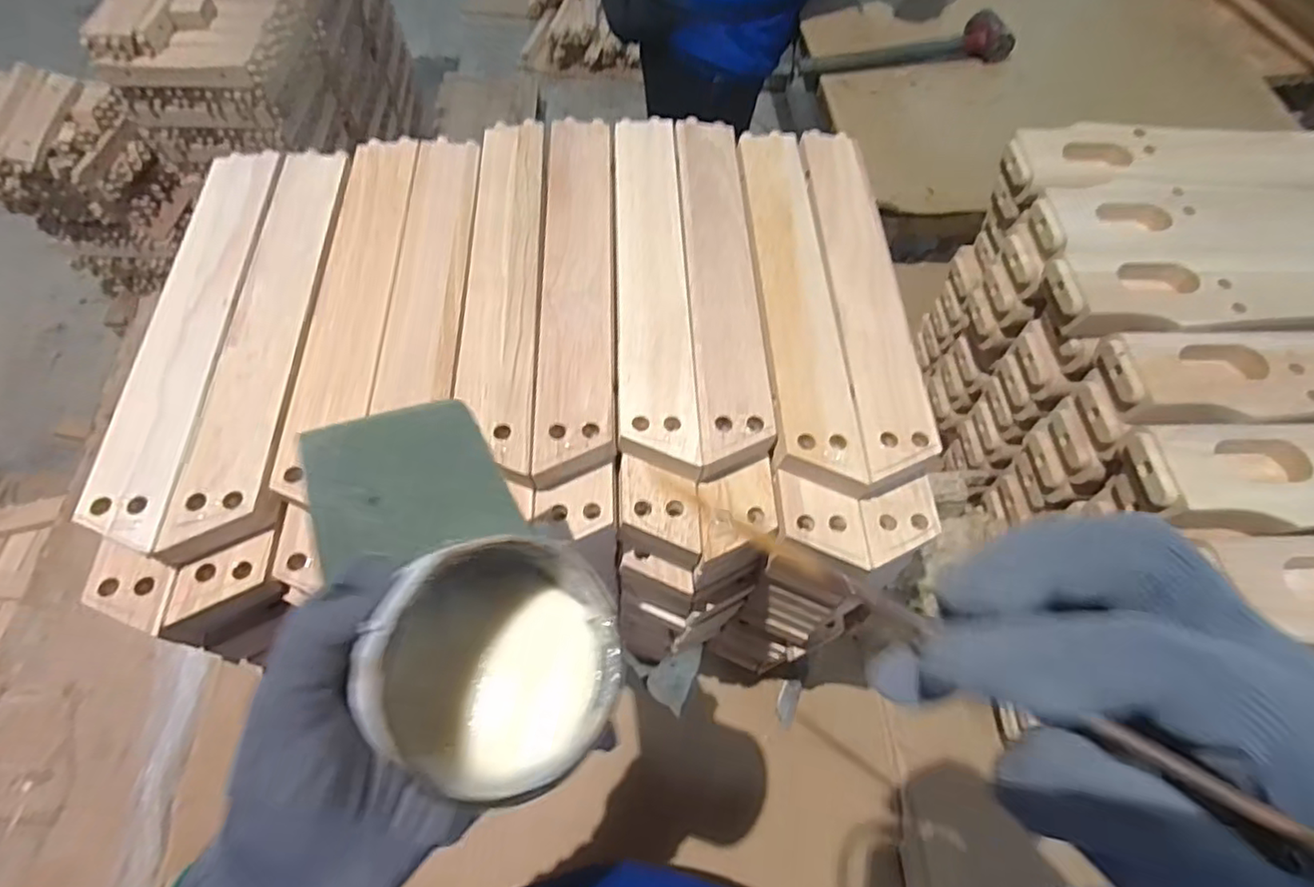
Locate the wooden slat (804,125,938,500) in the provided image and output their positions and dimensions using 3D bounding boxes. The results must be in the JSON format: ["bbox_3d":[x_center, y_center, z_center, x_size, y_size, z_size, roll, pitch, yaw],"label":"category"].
[{"bbox_3d":[0.134,-0.108,0.411,0.045,0.012,0.296,0,62,-1],"label":"wooden slat"}]

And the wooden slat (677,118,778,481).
[{"bbox_3d":[0.042,-0.117,0.414,0.043,0.010,0.291,-1,62,-2],"label":"wooden slat"}]

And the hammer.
[{"bbox_3d":[0.359,-0.583,0.937,0.328,0.045,0.082,-10,62,-6],"label":"hammer"}]

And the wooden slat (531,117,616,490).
[{"bbox_3d":[-0.050,-0.110,0.410,0.045,0.016,0.290,-2,62,-2],"label":"wooden slat"}]

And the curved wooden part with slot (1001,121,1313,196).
[{"bbox_3d":[0.553,-0.243,0.534,0.509,0.025,0.083,-3,62,-3],"label":"curved wooden part with slot"}]

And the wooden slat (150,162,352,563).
[{"bbox_3d":[-0.231,-0.077,0.381,0.048,0.012,0.289,-3,62,-3],"label":"wooden slat"}]

